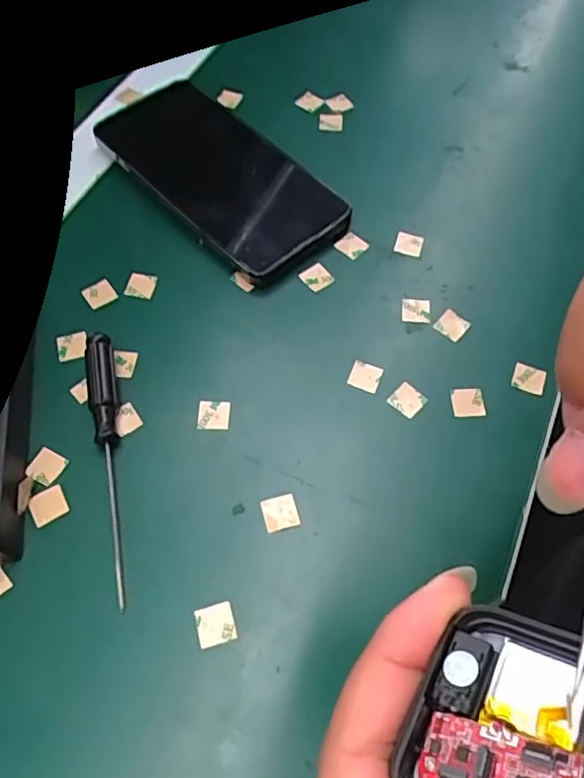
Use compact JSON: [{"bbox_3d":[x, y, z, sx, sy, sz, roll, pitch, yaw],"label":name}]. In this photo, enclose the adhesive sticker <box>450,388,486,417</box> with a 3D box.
[{"bbox_3d":[0.088,0.007,0.293,0.015,0.004,0.015,-2,67,2],"label":"adhesive sticker"}]

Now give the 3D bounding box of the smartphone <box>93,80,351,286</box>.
[{"bbox_3d":[-0.043,-0.131,0.351,0.075,0.012,0.154,-40,71,-14],"label":"smartphone"}]

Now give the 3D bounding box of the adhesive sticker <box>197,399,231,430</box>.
[{"bbox_3d":[-0.039,0.013,0.290,0.016,0.004,0.016,1,61,6],"label":"adhesive sticker"}]

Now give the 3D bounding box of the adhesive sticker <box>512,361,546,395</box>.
[{"bbox_3d":[0.122,-0.005,0.299,0.015,0.004,0.015,20,70,9],"label":"adhesive sticker"}]

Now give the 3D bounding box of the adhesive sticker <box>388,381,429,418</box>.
[{"bbox_3d":[0.058,0.006,0.293,0.015,0.004,0.015,42,73,12],"label":"adhesive sticker"}]

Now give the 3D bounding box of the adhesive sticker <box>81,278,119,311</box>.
[{"bbox_3d":[-0.107,-0.053,0.325,0.016,0.004,0.016,-35,69,-16],"label":"adhesive sticker"}]

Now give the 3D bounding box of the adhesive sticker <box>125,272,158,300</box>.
[{"bbox_3d":[-0.085,-0.059,0.327,0.016,0.004,0.016,11,61,7],"label":"adhesive sticker"}]

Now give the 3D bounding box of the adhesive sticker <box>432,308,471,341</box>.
[{"bbox_3d":[0.086,-0.035,0.313,0.015,0.004,0.015,34,66,18],"label":"adhesive sticker"}]

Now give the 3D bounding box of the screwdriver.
[{"bbox_3d":[-0.086,0.031,0.270,0.013,0.015,0.129,-11,60,-6],"label":"screwdriver"}]

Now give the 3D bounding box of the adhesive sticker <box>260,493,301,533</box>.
[{"bbox_3d":[-0.005,0.056,0.265,0.015,0.004,0.016,-14,61,-5],"label":"adhesive sticker"}]

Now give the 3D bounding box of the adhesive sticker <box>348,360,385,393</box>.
[{"bbox_3d":[0.038,-0.007,0.300,0.015,0.004,0.015,20,71,7],"label":"adhesive sticker"}]

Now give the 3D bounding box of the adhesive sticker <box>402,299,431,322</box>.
[{"bbox_3d":[0.068,-0.043,0.319,0.015,0.004,0.015,5,62,9],"label":"adhesive sticker"}]

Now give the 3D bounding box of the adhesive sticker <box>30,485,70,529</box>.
[{"bbox_3d":[-0.111,0.053,0.267,0.016,0.004,0.016,-29,65,-11],"label":"adhesive sticker"}]

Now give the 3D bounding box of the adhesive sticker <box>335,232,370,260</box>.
[{"bbox_3d":[0.035,-0.085,0.340,0.016,0.004,0.015,38,67,20],"label":"adhesive sticker"}]

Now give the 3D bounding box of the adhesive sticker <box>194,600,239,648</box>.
[{"bbox_3d":[-0.032,0.097,0.242,0.016,0.004,0.016,-14,61,-7],"label":"adhesive sticker"}]

